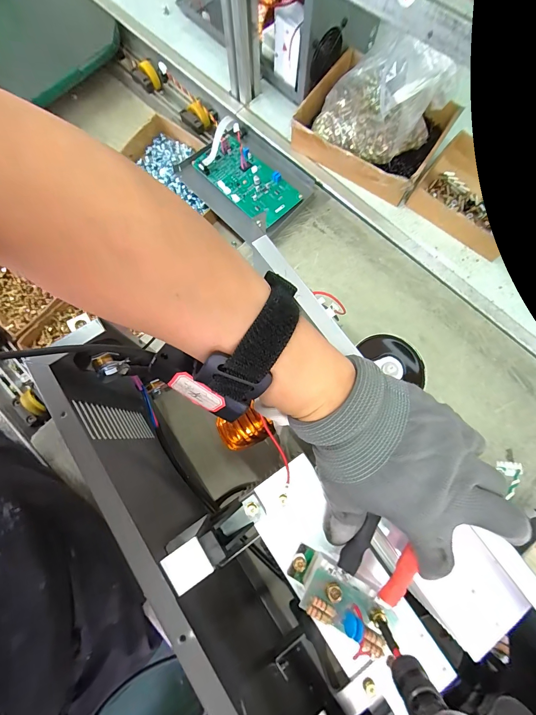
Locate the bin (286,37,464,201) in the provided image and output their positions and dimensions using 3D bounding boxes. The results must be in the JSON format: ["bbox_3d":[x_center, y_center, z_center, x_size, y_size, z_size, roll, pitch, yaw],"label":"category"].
[{"bbox_3d":[0.171,-0.384,0.475,0.221,0.136,0.186,31,80,7],"label":"bin"}]

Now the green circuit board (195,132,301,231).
[{"bbox_3d":[-0.035,-0.300,0.522,0.086,0.014,0.181,-40,80,-8],"label":"green circuit board"}]

